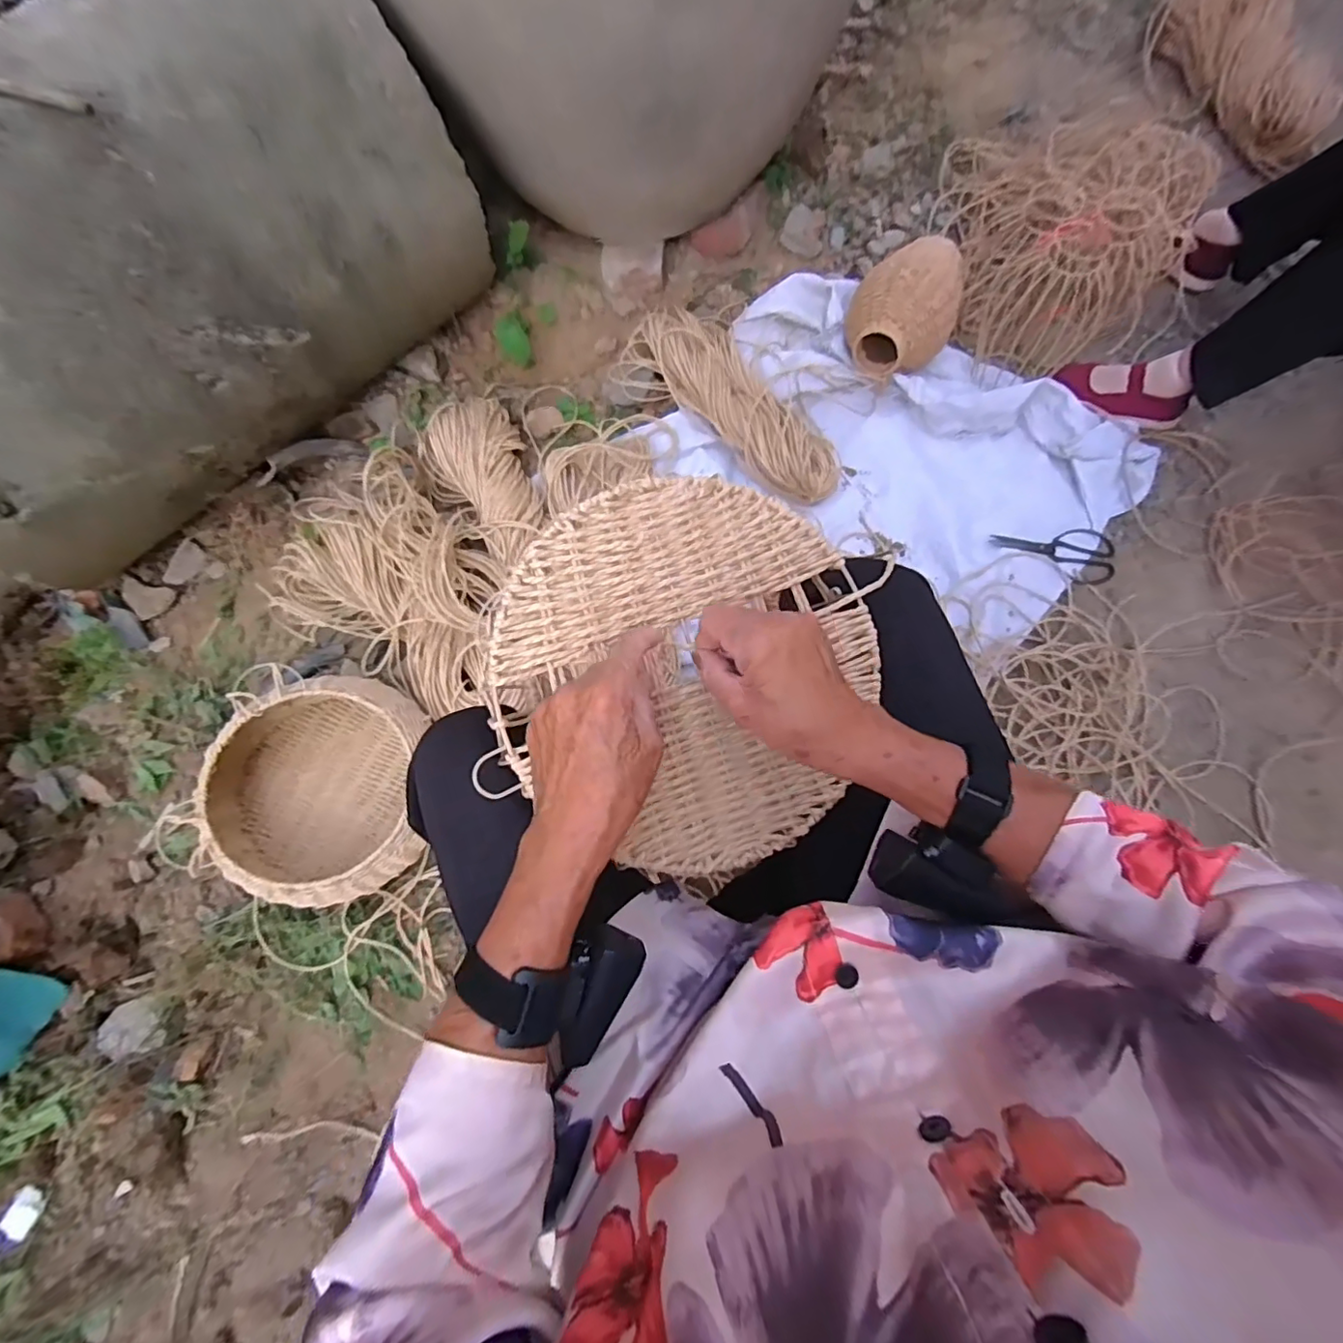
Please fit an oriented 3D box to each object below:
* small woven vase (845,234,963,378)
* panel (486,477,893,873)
[{"bbox_3d":[0.413,-0.641,1.009,0.177,0.144,0.208,25,74,15],"label":"small woven vase"},{"bbox_3d":[0.012,-0.001,0.413,0.271,0.009,0.268,0,89,-10],"label":"panel"}]

